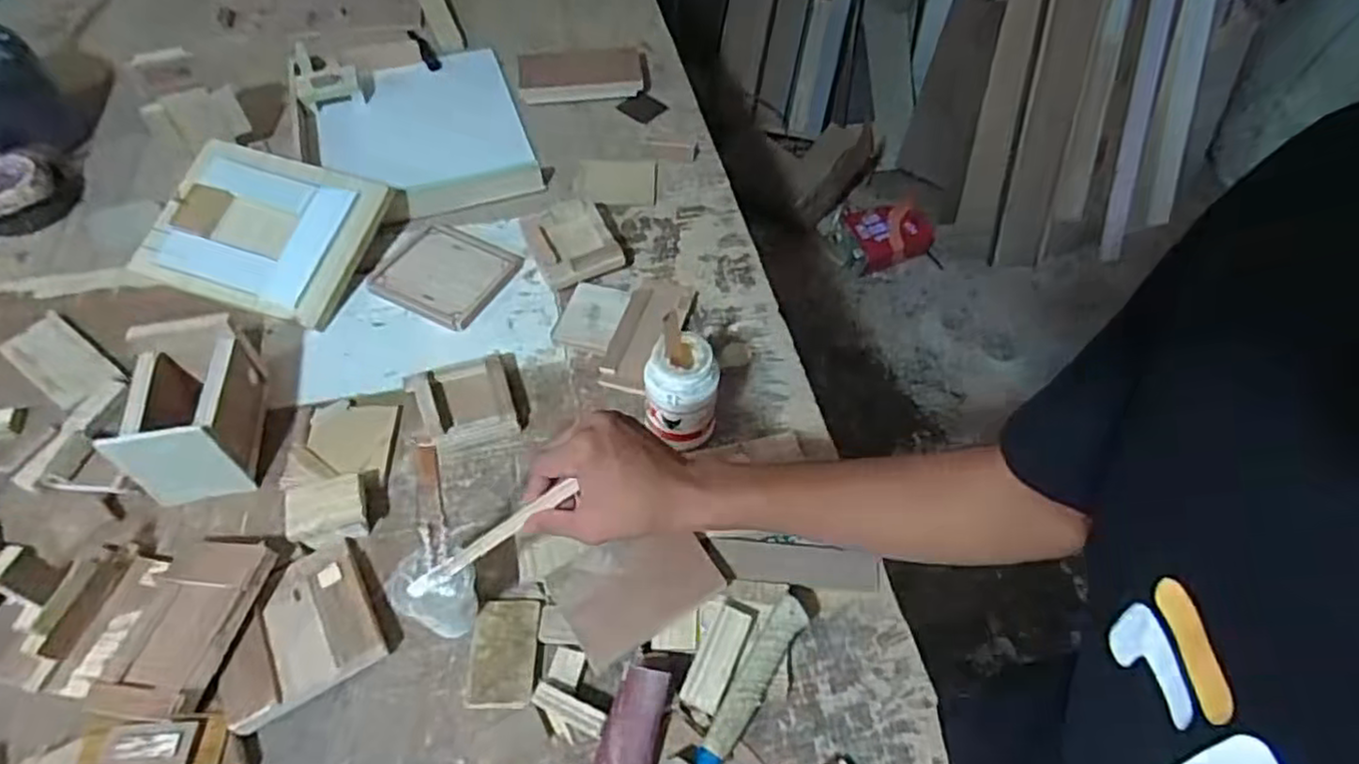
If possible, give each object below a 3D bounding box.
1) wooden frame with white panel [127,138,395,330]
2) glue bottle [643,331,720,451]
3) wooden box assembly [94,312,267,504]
[{"bbox_3d":[-0.545,-0.202,0.918,0.269,0.026,0.215,19,76,6],"label":"wooden frame with white panel"},{"bbox_3d":[0.004,0.016,0.758,0.081,0.136,0.067,2,55,-1],"label":"glue bottle"},{"bbox_3d":[-0.513,0.029,0.742,0.108,0.114,0.153,-11,56,-9],"label":"wooden box assembly"}]

